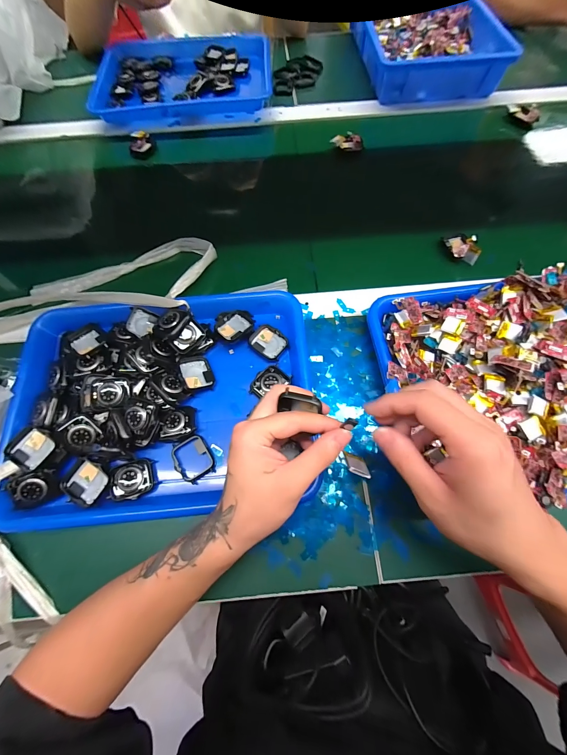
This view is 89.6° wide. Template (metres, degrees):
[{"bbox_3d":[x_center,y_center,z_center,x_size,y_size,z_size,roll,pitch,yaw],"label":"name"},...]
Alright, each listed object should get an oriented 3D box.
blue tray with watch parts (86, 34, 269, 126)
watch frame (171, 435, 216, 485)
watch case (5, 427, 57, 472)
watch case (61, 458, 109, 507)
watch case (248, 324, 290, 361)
[{"bbox_3d":[-0.191,-0.607,0.575,0.332,0.037,0.263,-2,70,0],"label":"blue tray with watch parts"},{"bbox_3d":[-0.098,0.090,0.314,0.040,0.012,0.046,-27,72,-8],"label":"watch frame"},{"bbox_3d":[-0.265,0.075,0.301,0.042,0.009,0.038,28,73,11],"label":"watch case"},{"bbox_3d":[-0.203,0.108,0.292,0.040,0.006,0.039,26,72,10],"label":"watch case"},{"bbox_3d":[-0.017,-0.044,0.356,0.044,0.008,0.037,37,75,13],"label":"watch case"}]

